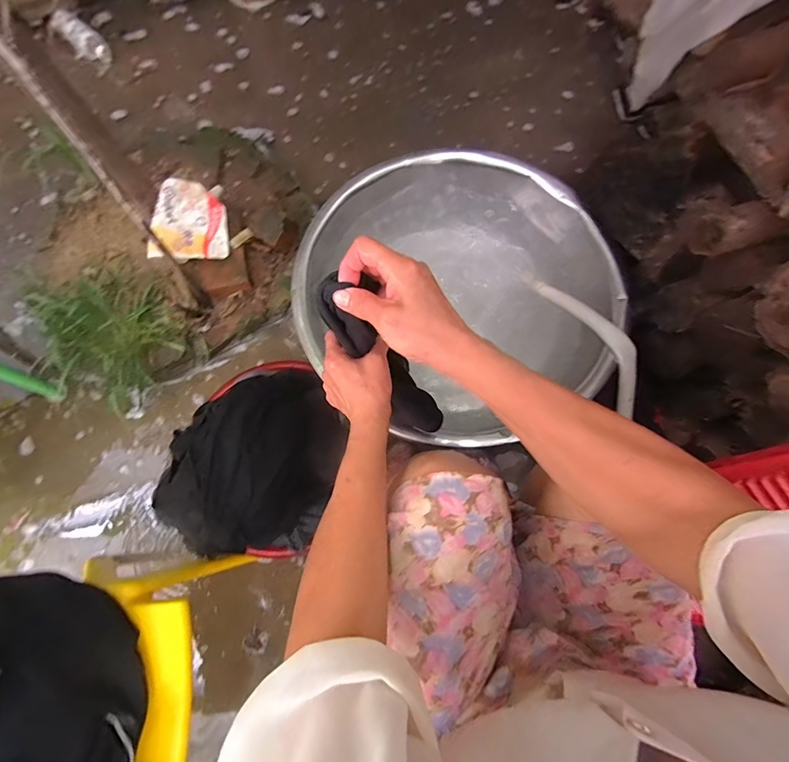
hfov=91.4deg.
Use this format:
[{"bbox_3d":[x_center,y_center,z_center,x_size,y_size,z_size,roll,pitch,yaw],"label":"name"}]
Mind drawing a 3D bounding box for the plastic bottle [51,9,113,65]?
[{"bbox_3d":[-0.939,-1.036,1.151,0.172,0.055,0.076,38,78,-6],"label":"plastic bottle"}]

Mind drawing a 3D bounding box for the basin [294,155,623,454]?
[{"bbox_3d":[0.126,-0.192,0.822,0.640,0.144,0.633,0,74,1],"label":"basin"}]

